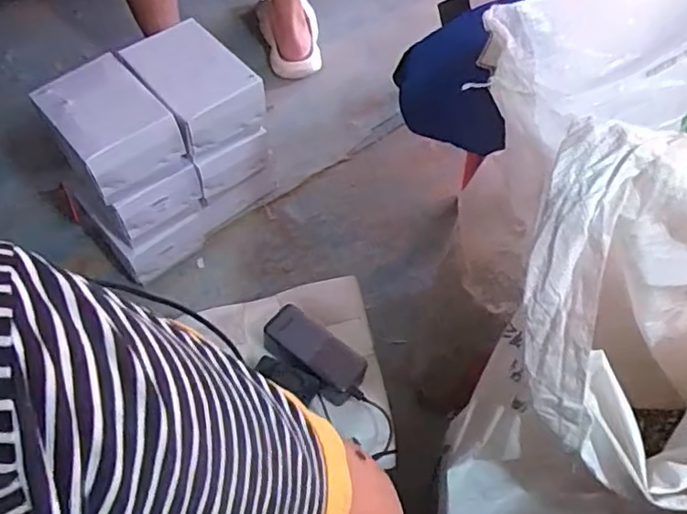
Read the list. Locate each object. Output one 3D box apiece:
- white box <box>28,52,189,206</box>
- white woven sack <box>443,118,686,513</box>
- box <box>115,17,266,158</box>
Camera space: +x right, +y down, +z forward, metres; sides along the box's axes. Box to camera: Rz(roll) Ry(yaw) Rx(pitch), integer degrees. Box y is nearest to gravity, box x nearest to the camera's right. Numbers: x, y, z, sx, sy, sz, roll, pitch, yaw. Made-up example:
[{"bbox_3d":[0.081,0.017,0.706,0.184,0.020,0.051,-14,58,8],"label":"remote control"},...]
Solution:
[{"bbox_3d":[-0.332,-0.184,0.834,0.135,0.088,0.181,-36,65,-20],"label":"white box"},{"bbox_3d":[0.254,0.125,0.509,0.269,0.402,0.248,10,59,6],"label":"white woven sack"},{"bbox_3d":[-0.220,-0.252,0.874,0.133,0.088,0.170,-36,65,-20],"label":"box"}]

